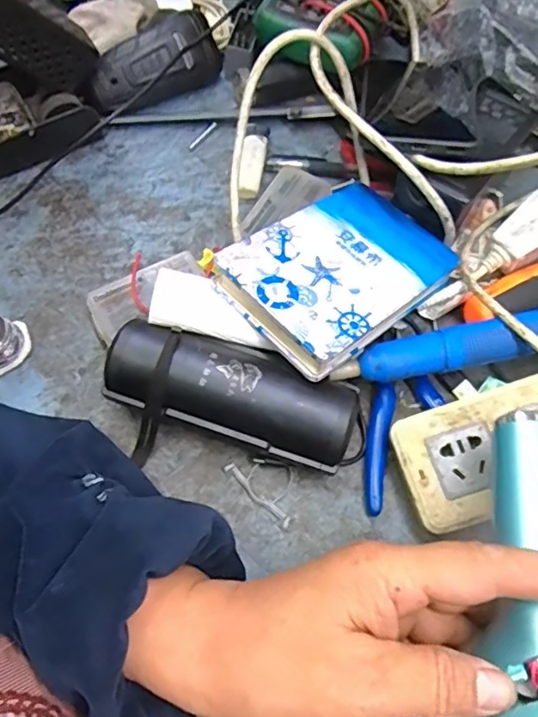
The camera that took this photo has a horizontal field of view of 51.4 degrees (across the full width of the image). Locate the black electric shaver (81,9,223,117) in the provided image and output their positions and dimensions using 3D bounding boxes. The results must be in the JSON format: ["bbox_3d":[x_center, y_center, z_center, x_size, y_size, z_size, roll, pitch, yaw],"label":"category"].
[{"bbox_3d":[-0.096,-0.236,0.458,0.051,0.046,0.119,42,71,15],"label":"black electric shaver"}]

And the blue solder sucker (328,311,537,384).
[{"bbox_3d":[0.198,-0.020,0.361,0.314,0.033,0.029,-11,67,-7],"label":"blue solder sucker"}]

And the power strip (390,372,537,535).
[{"bbox_3d":[0.150,0.047,0.322,0.145,0.025,0.069,-16,69,-4],"label":"power strip"}]

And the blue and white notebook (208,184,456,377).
[{"bbox_3d":[0.045,-0.056,0.365,0.098,0.024,0.143,42,56,17],"label":"blue and white notebook"}]

